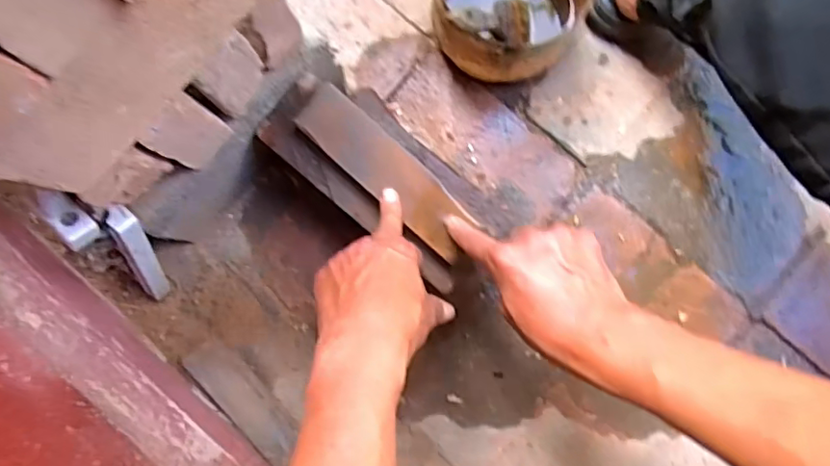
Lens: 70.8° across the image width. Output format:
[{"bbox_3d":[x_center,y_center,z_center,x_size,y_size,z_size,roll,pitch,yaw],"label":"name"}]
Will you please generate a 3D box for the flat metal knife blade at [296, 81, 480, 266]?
[{"bbox_3d":[-0.025,-0.056,0.529,0.189,0.010,0.051,44,89,0],"label":"flat metal knife blade"}]

